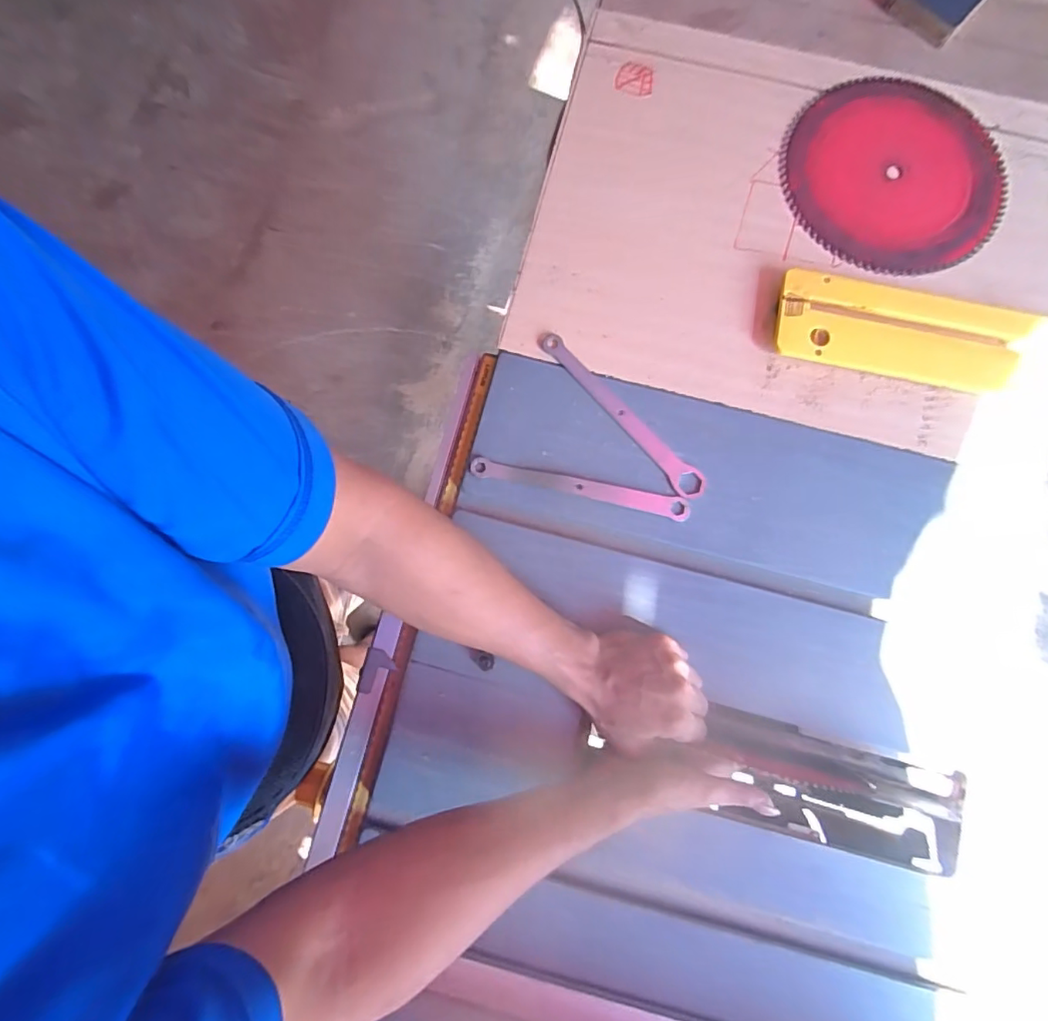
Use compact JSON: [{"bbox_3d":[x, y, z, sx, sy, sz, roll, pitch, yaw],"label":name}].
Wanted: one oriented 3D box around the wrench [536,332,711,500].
[{"bbox_3d":[0.100,-0.099,0.540,0.027,0.006,0.222,-42,83,-7],"label":"wrench"}]

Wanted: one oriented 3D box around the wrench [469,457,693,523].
[{"bbox_3d":[0.055,-0.023,0.520,0.217,0.007,0.021,11,80,2],"label":"wrench"}]

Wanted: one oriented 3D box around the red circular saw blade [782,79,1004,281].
[{"bbox_3d":[0.411,-0.372,0.581,0.243,0.008,0.232,0,81,0],"label":"red circular saw blade"}]

